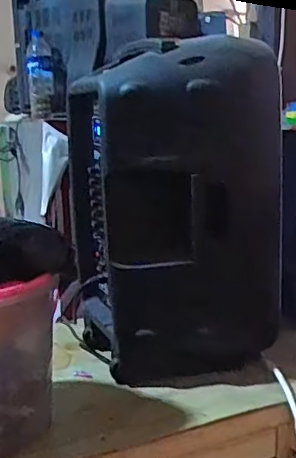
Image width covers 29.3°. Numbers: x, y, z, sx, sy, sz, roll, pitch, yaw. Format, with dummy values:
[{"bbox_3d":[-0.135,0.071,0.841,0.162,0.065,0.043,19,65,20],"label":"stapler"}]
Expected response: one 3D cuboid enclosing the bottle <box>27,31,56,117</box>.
[{"bbox_3d":[-0.306,-0.438,1.619,0.069,0.222,0.084,-5,12,-5],"label":"bottle"}]

